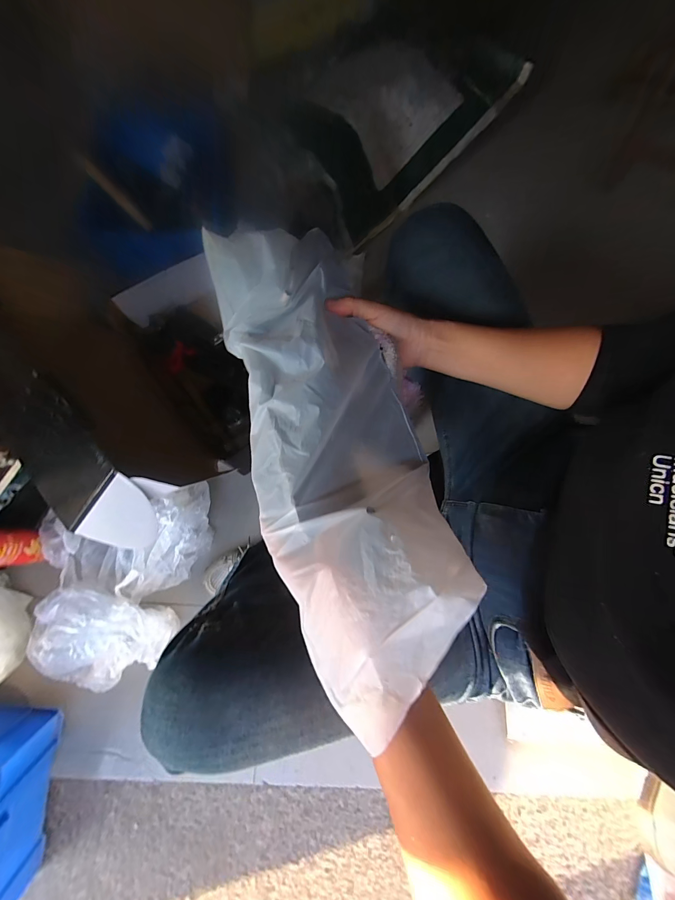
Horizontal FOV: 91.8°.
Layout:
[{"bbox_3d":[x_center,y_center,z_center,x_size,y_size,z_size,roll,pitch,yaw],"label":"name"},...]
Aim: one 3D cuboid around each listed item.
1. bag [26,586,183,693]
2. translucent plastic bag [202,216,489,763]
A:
[{"bbox_3d":[-0.434,0.351,0.598,0.249,0.100,0.163,15,75,1],"label":"bag"},{"bbox_3d":[0.001,-0.027,0.271,0.150,0.081,0.405,-12,65,-6],"label":"translucent plastic bag"}]

